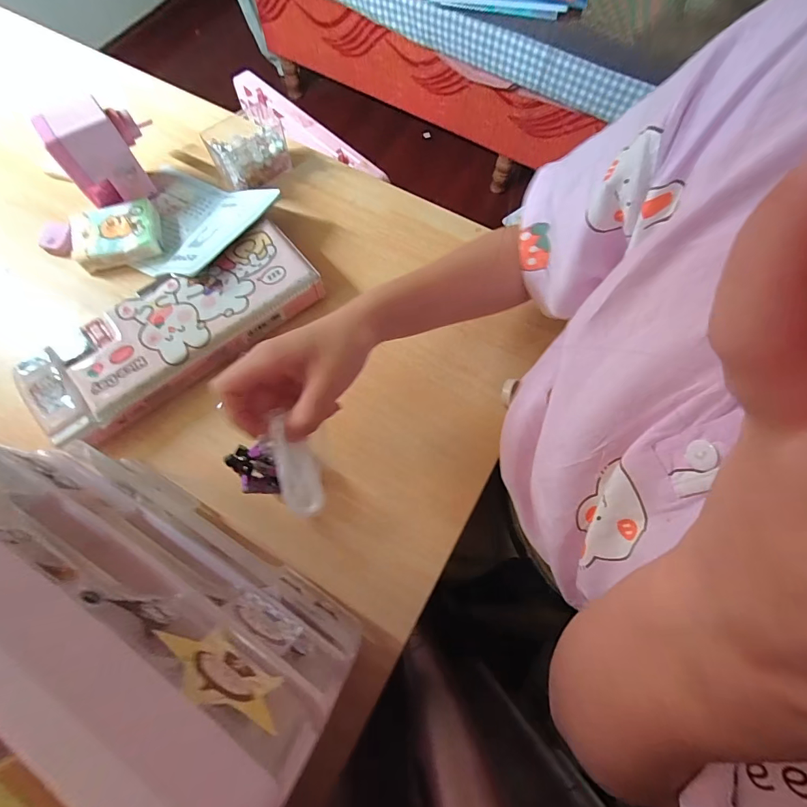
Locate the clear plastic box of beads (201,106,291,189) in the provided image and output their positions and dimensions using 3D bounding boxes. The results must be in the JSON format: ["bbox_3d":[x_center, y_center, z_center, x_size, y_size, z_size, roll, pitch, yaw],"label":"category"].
[{"bbox_3d":[-0.155,-0.254,0.403,0.074,0.039,0.054,-41,77,-13],"label":"clear plastic box of beads"}]

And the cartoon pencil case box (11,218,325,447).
[{"bbox_3d":[-0.189,-0.062,0.341,0.235,0.030,0.090,-37,76,-12],"label":"cartoon pencil case box"}]

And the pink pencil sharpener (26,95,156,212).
[{"bbox_3d":[-0.274,-0.234,0.369,0.077,0.075,0.047,-32,75,-11],"label":"pink pencil sharpener"}]

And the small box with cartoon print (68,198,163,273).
[{"bbox_3d":[-0.269,-0.160,0.378,0.076,0.020,0.054,-13,72,-5],"label":"small box with cartoon print"}]

